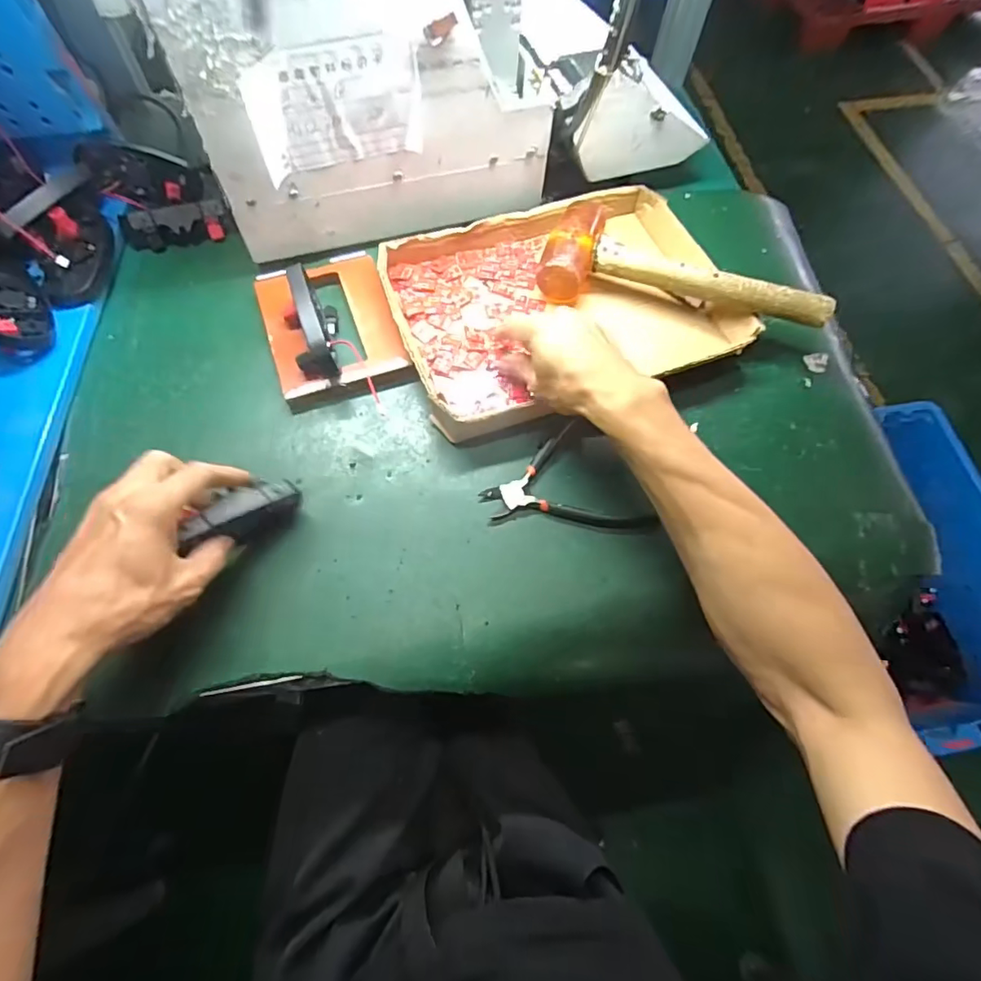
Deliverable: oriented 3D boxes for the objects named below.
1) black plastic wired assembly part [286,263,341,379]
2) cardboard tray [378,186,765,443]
[{"bbox_3d":[-0.162,-0.151,0.486,0.046,0.066,0.104,-19,68,-10],"label":"black plastic wired assembly part"},{"bbox_3d":[0.073,-0.189,0.532,0.324,0.039,0.239,-18,68,-10],"label":"cardboard tray"}]

